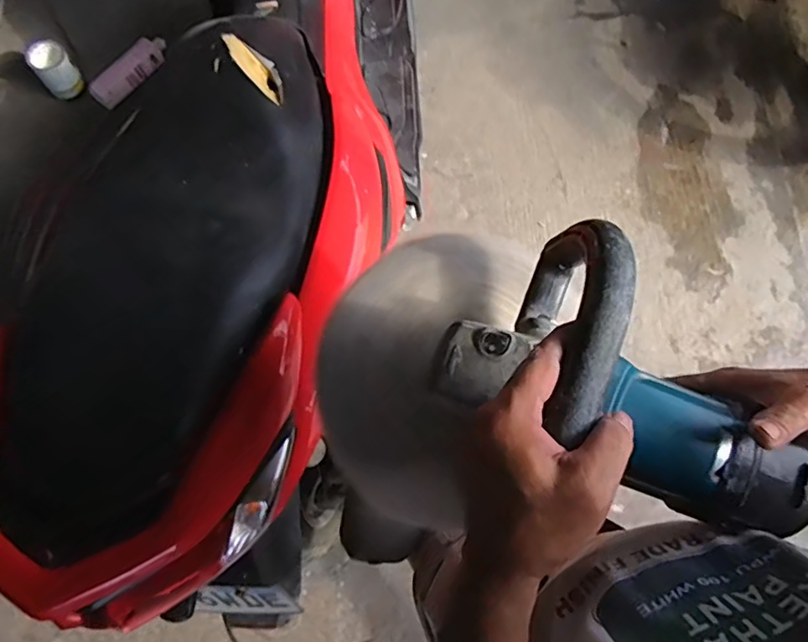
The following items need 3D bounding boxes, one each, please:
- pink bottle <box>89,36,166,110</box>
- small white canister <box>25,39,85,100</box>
[{"bbox_3d":[-0.782,-0.720,1.599,0.084,0.063,0.255,41,78,9],"label":"pink bottle"},{"bbox_3d":[-0.969,-0.702,1.555,0.105,0.112,0.107,0,75,-1],"label":"small white canister"}]

